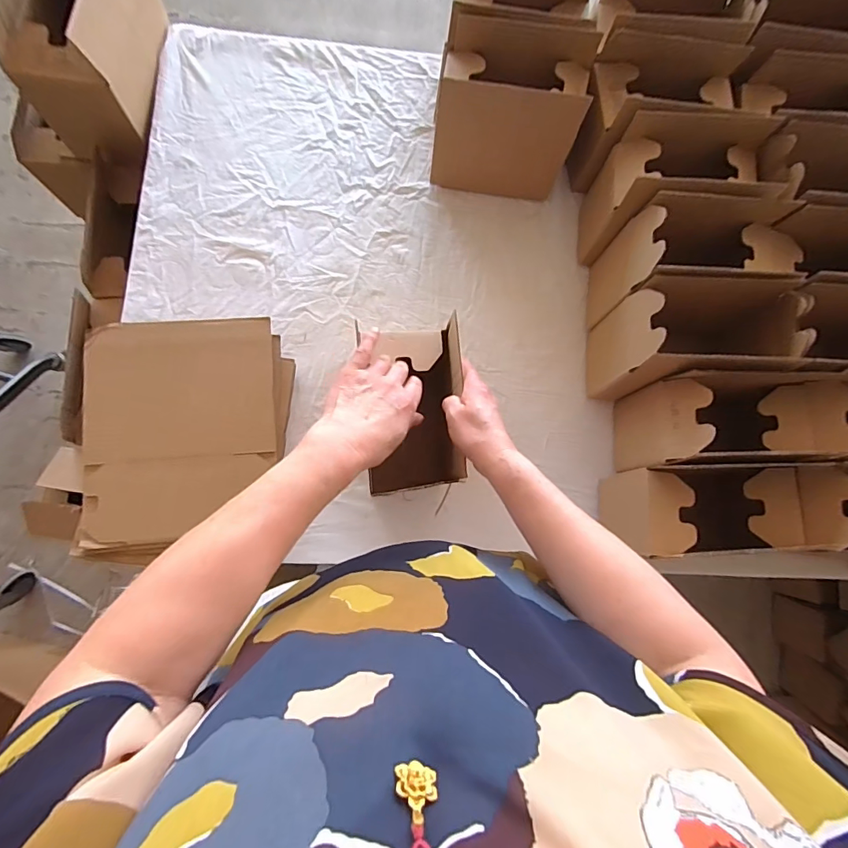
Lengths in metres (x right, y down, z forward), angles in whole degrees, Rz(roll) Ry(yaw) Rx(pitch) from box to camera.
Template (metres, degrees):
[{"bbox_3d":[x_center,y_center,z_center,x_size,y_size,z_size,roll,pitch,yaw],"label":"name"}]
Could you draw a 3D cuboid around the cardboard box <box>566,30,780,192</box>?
[{"bbox_3d":[0.332,-0.434,0.665,0.211,0.160,0.128,1,81,-3],"label":"cardboard box"}]

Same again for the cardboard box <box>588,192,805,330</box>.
[{"bbox_3d":[0.377,-0.226,0.644,0.256,0.186,0.106,-8,82,-7],"label":"cardboard box"}]

